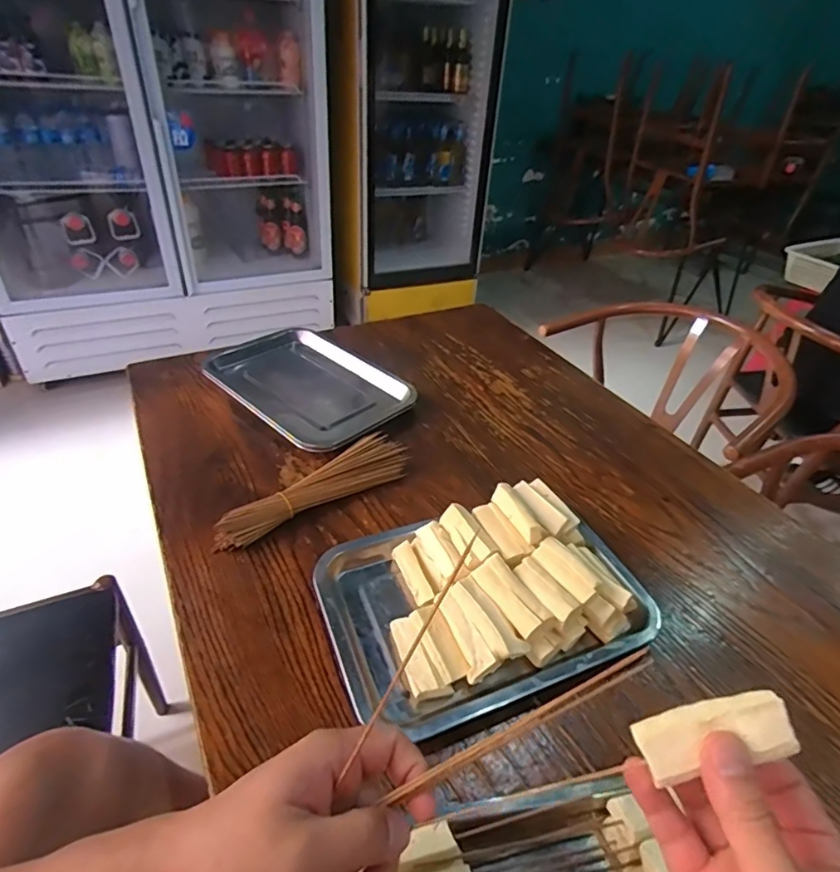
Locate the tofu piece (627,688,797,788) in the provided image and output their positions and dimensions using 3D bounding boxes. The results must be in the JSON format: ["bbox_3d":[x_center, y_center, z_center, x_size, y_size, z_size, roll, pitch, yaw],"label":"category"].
[{"bbox_3d":[0.142,0.145,0.255,0.068,0.015,0.026,-22,37,10],"label":"tofu piece"}]

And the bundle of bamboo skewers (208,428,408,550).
[{"bbox_3d":[-0.126,0.060,0.634,0.252,0.030,0.061,-23,46,-31],"label":"bundle of bamboo skewers"}]

